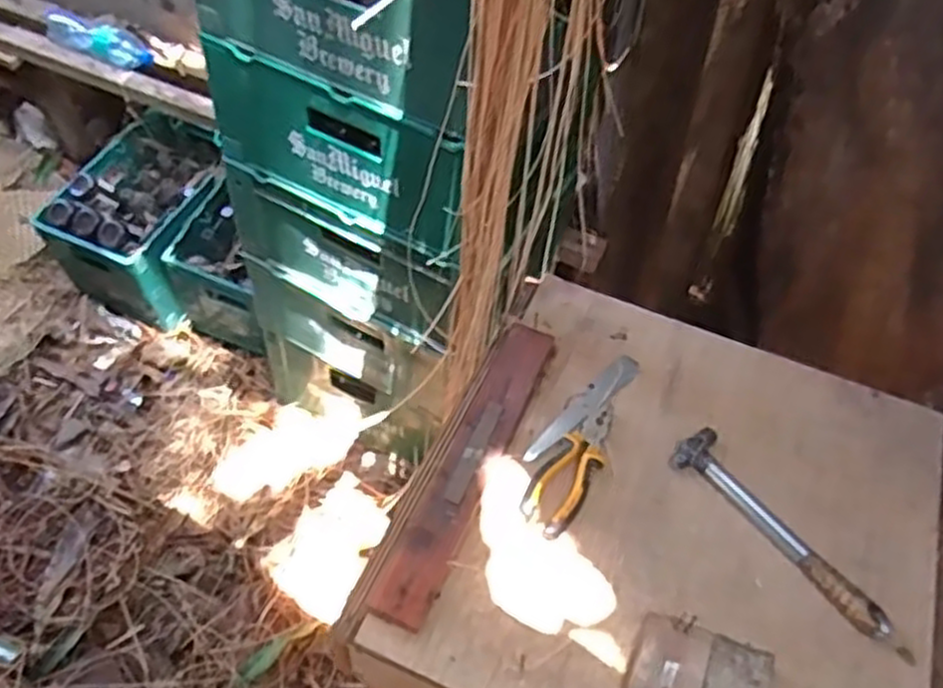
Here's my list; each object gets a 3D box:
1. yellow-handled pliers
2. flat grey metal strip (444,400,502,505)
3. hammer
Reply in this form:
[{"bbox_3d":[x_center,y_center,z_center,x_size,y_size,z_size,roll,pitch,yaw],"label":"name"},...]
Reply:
[{"bbox_3d":[0.100,0.119,0.740,0.049,0.012,0.147,27,58,18],"label":"yellow-handled pliers"},{"bbox_3d":[0.003,0.103,0.738,0.017,0.006,0.120,30,54,-2],"label":"flat grey metal strip"},{"bbox_3d":[0.290,0.170,0.709,0.054,0.022,0.232,-32,60,-22],"label":"hammer"}]

